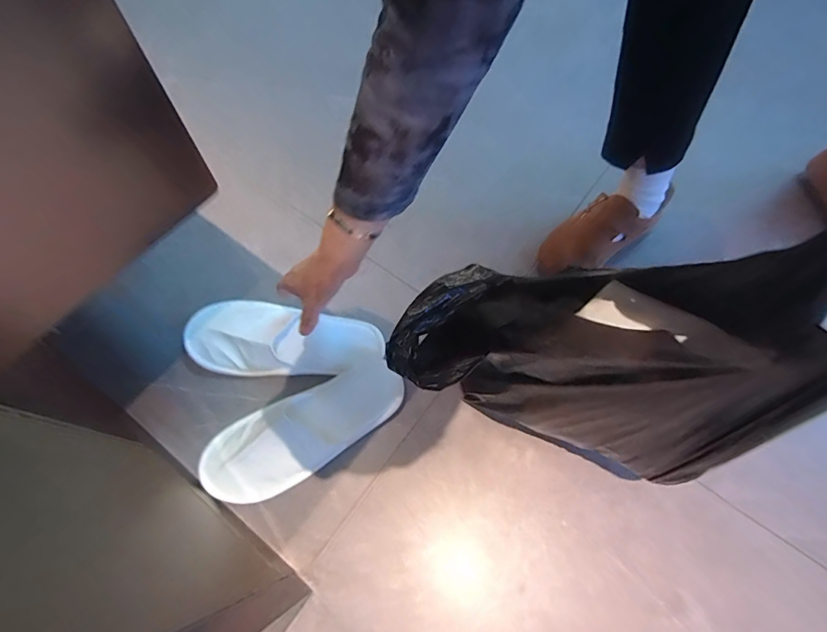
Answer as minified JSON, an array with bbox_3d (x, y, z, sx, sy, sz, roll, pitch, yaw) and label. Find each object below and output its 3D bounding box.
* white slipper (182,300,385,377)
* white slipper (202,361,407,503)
[{"bbox_3d":[-0.185,0.030,0.634,0.274,0.062,0.104,4,65,-7],"label":"white slipper"},{"bbox_3d":[-0.140,0.148,0.577,0.268,0.036,0.106,-27,69,-12],"label":"white slipper"}]

